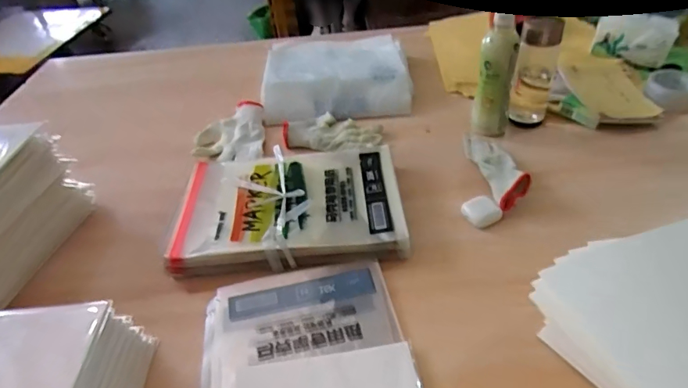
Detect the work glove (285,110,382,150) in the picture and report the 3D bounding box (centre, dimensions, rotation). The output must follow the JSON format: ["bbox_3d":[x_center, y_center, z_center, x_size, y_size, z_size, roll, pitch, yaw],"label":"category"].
[{"bbox_3d":[-0.021,-0.118,0.856,0.184,0.019,0.105,5,41,12],"label":"work glove"}]

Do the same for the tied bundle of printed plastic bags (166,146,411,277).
[{"bbox_3d":[-0.082,0.014,0.690,0.331,0.039,0.233,-6,40,0],"label":"tied bundle of printed plastic bags"}]

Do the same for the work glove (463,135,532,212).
[{"bbox_3d":[0.243,-0.050,0.726,0.055,0.042,0.192,-8,40,-2],"label":"work glove"}]

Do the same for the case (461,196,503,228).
[{"bbox_3d":[0.203,0.023,0.662,0.044,0.023,0.043,-20,42,-16],"label":"case"}]

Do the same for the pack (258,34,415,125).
[{"bbox_3d":[-0.018,-0.273,1.002,0.306,0.064,0.321,-5,40,1],"label":"pack"}]

